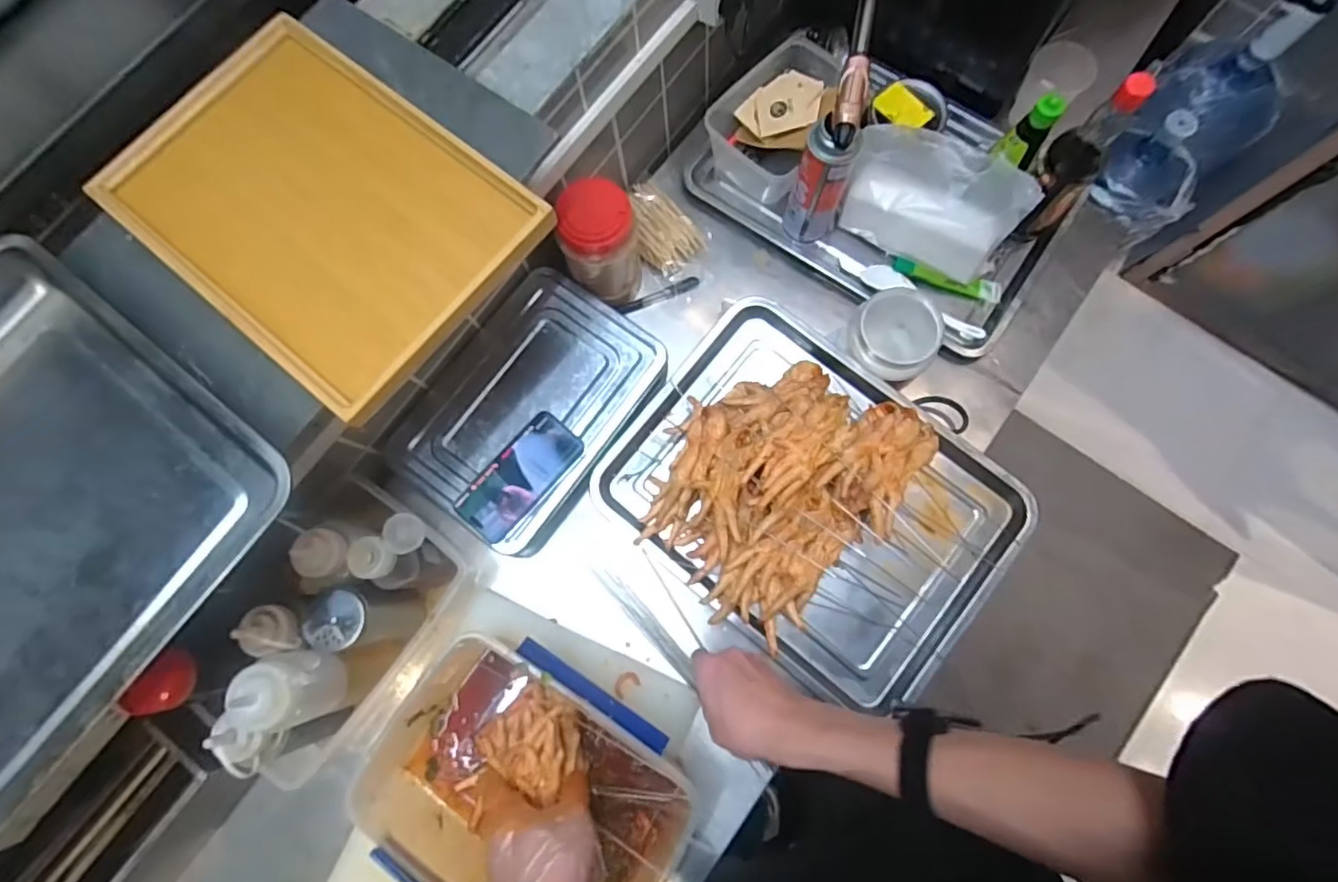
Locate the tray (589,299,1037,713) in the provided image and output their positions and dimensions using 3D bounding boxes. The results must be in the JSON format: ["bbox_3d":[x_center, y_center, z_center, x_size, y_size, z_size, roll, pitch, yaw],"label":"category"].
[{"bbox_3d":[0.158,0.058,0.677,0.416,0.080,0.316,39,81,9],"label":"tray"}]

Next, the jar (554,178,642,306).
[{"bbox_3d":[-0.083,-0.238,0.753,0.088,0.165,0.074,-10,78,-1],"label":"jar"}]

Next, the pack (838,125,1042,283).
[{"bbox_3d":[0.328,-0.303,0.761,0.203,0.119,0.090,30,80,7],"label":"pack"}]

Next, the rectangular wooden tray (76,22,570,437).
[{"bbox_3d":[-0.328,-0.221,0.563,0.370,0.016,0.254,38,81,9],"label":"rectangular wooden tray"}]

